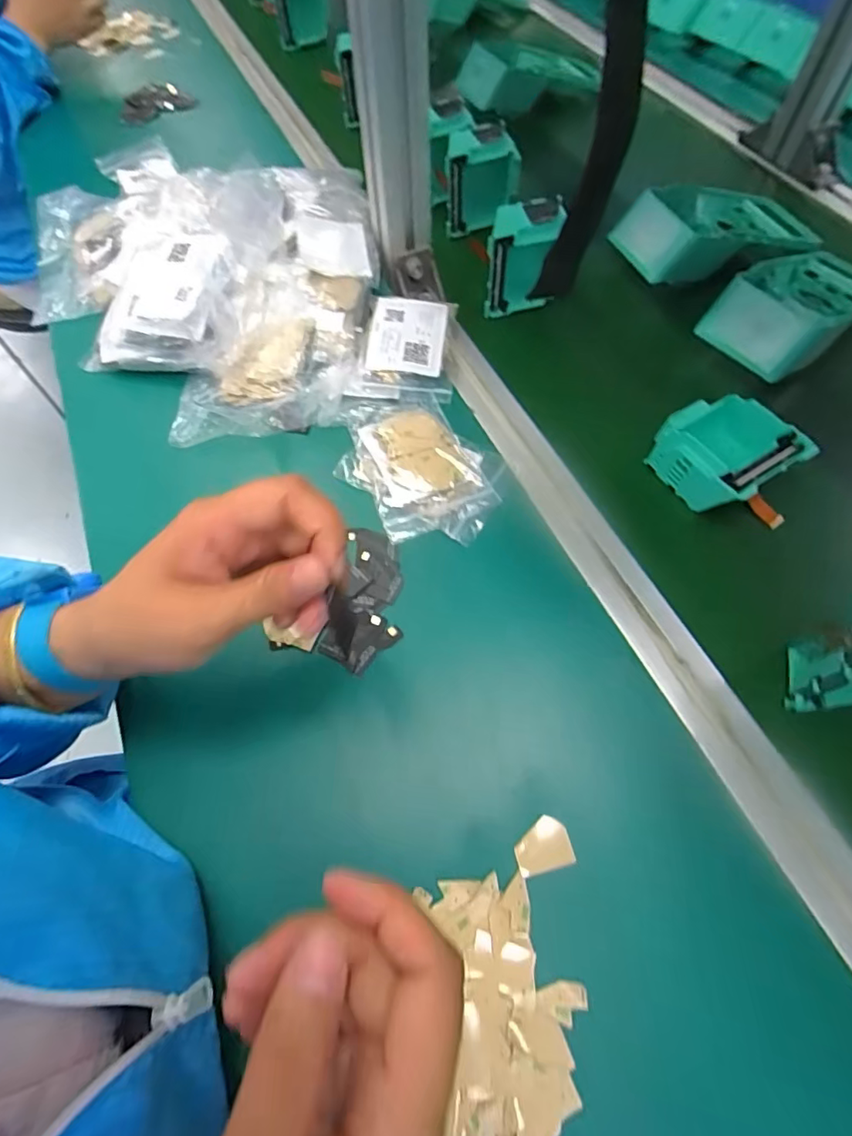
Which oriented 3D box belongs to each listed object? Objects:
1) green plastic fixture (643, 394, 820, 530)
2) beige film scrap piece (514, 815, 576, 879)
[{"bbox_3d":[0.213,-0.076,0.370,0.077,0.039,0.097,-35,65,-7],"label":"green plastic fixture"},{"bbox_3d":[0.061,0.147,0.281,0.029,0.005,0.024,-18,64,1],"label":"beige film scrap piece"}]

